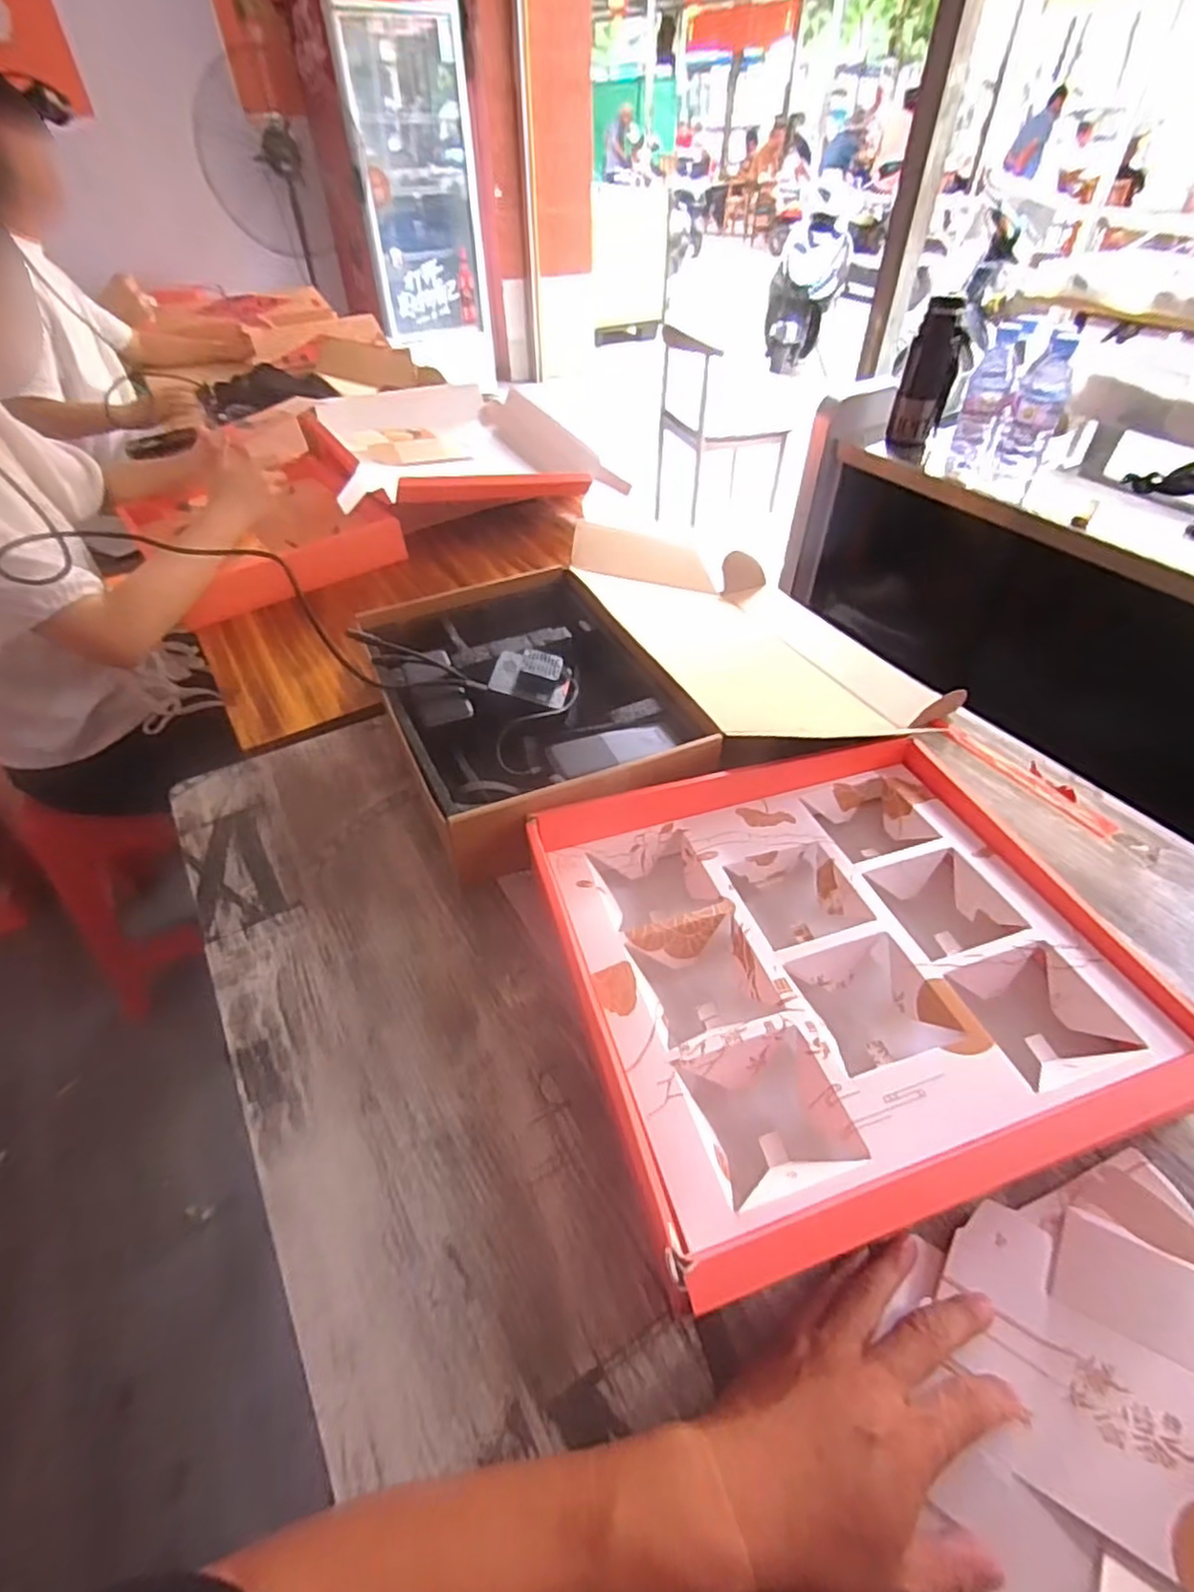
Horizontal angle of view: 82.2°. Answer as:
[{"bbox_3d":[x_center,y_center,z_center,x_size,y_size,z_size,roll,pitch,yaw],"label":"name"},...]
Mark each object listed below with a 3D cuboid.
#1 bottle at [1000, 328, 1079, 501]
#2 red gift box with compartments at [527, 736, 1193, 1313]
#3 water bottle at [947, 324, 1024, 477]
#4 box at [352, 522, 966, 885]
[{"bbox_3d":[0.647,-0.555,1.015,0.069,0.200,0.062,21,50,21],"label":"bottle"},{"bbox_3d":[0.171,0.111,0.509,0.369,0.069,0.346,-13,46,-13],"label":"red gift box with compartments"},{"bbox_3d":[0.587,-0.584,1.043,0.062,0.202,0.065,17,48,18],"label":"water bottle"},{"bbox_3d":[0.068,-0.151,0.779,0.601,0.094,0.423,-21,49,-20],"label":"box"}]

